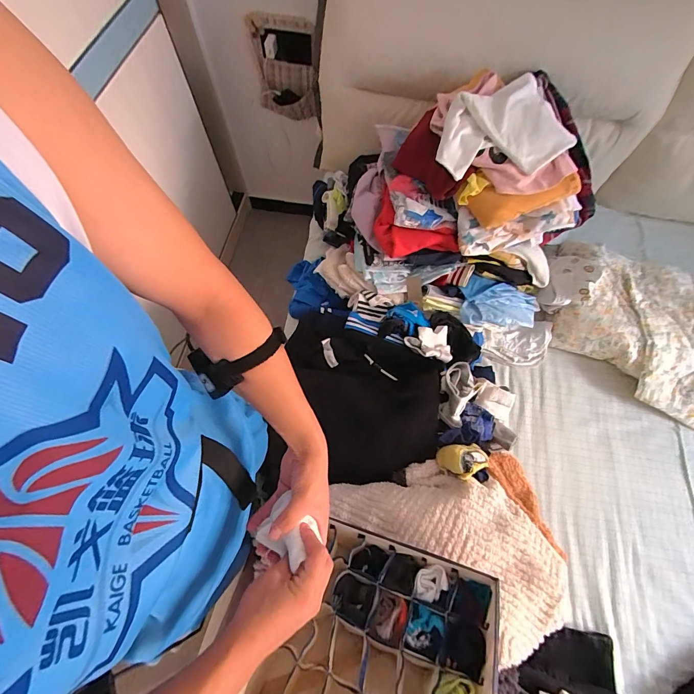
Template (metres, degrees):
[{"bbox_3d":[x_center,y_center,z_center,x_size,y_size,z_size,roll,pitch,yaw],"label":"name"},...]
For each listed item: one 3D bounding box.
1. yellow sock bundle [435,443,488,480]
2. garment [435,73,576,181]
[{"bbox_3d":[0.247,0.238,0.740,0.105,0.059,0.070,-6,67,-3],"label":"yellow sock bundle"},{"bbox_3d":[0.347,-0.495,0.794,0.281,0.079,0.238,2,66,0],"label":"garment"}]

